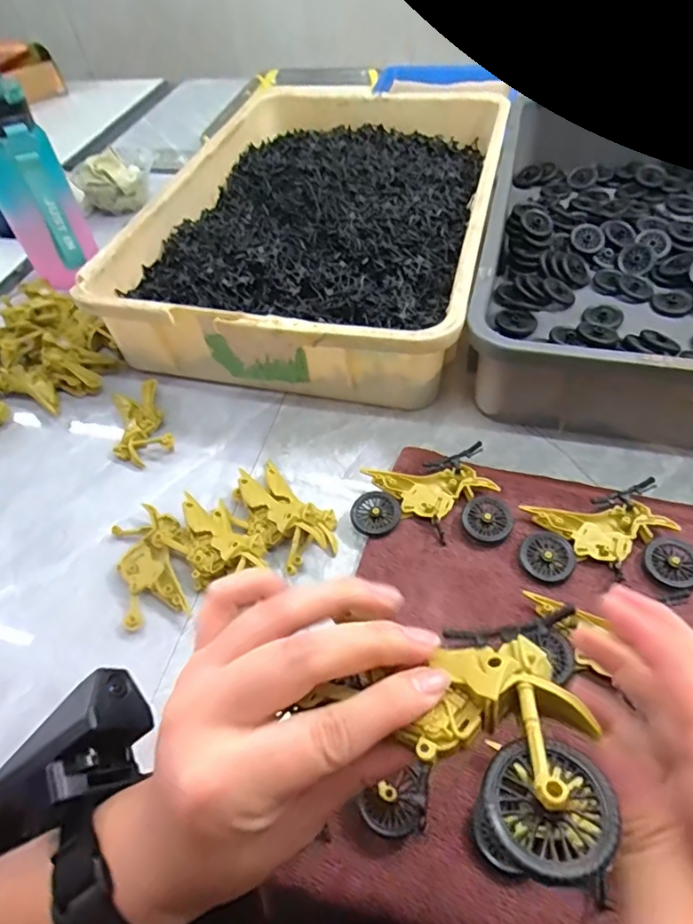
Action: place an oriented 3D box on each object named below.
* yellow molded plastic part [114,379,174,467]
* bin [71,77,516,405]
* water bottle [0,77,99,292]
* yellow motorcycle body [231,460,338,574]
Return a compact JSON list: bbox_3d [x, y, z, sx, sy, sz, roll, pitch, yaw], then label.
[{"bbox_3d":[-0.195,-0.037,0.506,0.050,0.016,0.089,-22,53,-11],"label":"yellow molded plastic part"},{"bbox_3d":[-0.014,-0.283,0.630,0.348,0.098,0.510,10,54,13],"label":"bin"},{"bbox_3d":[-0.352,-0.301,0.610,0.080,0.218,0.094,-28,55,-16],"label":"water bottle"},{"bbox_3d":[-0.053,0.039,0.426,0.099,0.030,0.058,35,63,28],"label":"yellow motorcycle body"}]

